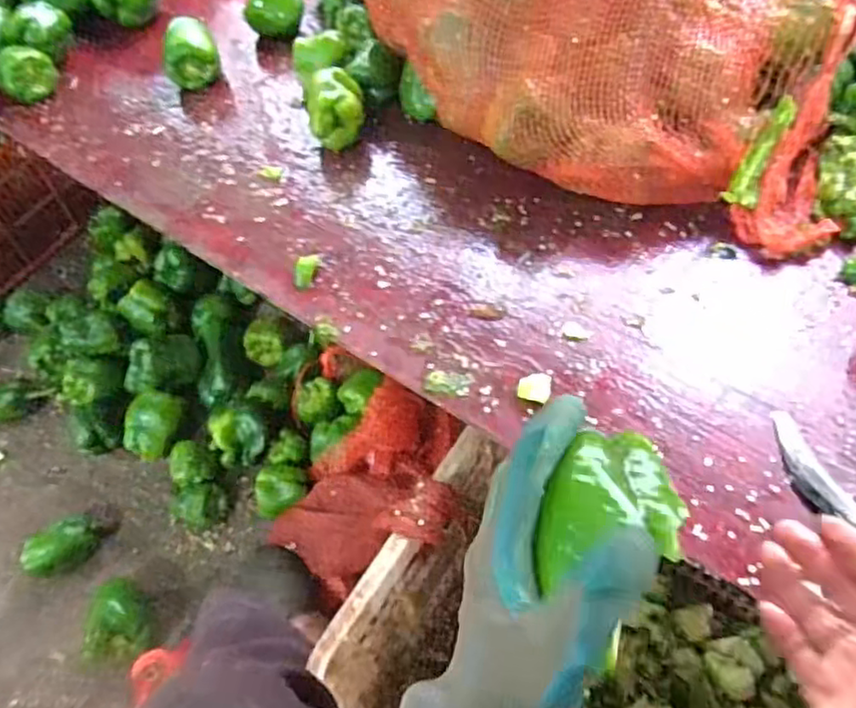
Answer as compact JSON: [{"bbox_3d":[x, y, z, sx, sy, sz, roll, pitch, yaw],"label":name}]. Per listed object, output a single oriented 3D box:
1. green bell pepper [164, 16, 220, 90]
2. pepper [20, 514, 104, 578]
[{"bbox_3d":[-0.306,-0.388,0.875,0.069,0.063,0.065,-19,55,-8],"label":"green bell pepper"},{"bbox_3d":[-0.448,0.233,0.834,0.082,0.044,0.055,-18,55,-7],"label":"pepper"}]

